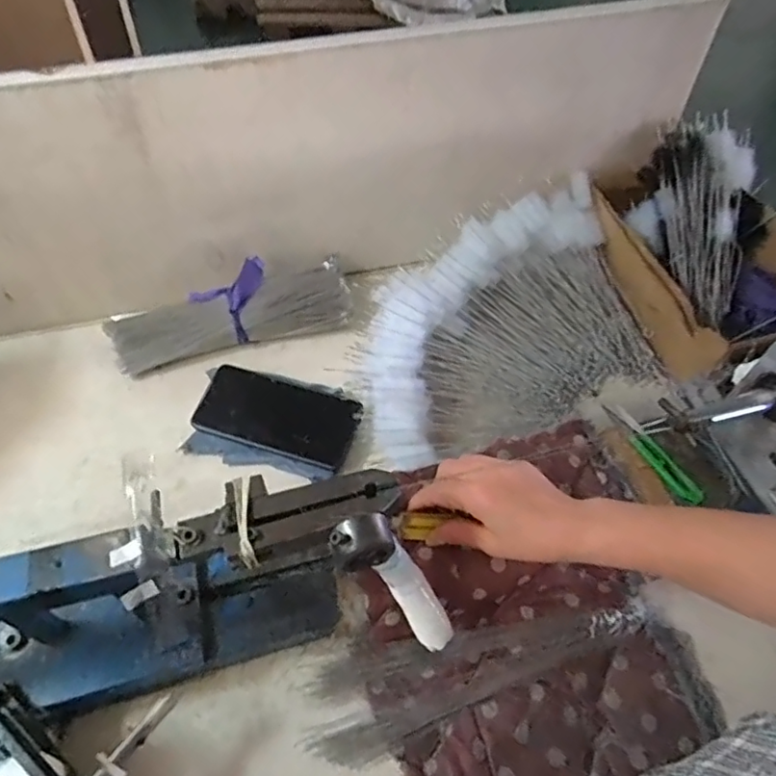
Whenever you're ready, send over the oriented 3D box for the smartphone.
[{"bbox_3d":[-0.111,0.026,0.586,0.157,0.007,0.076,18,66,7],"label":"smartphone"}]

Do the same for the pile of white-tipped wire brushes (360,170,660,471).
[{"bbox_3d":[0.112,-0.071,0.618,0.340,0.088,0.229,-20,57,-17],"label":"pile of white-tipped wire brushes"}]

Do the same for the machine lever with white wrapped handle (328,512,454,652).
[{"bbox_3d":[0.008,0.130,0.393,0.024,0.135,0.038,-2,44,40],"label":"machine lever with white wrapped handle"}]

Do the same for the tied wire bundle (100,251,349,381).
[{"bbox_3d":[-0.170,-0.084,0.640,0.254,0.070,0.075,-12,55,-12],"label":"tied wire bundle"}]

